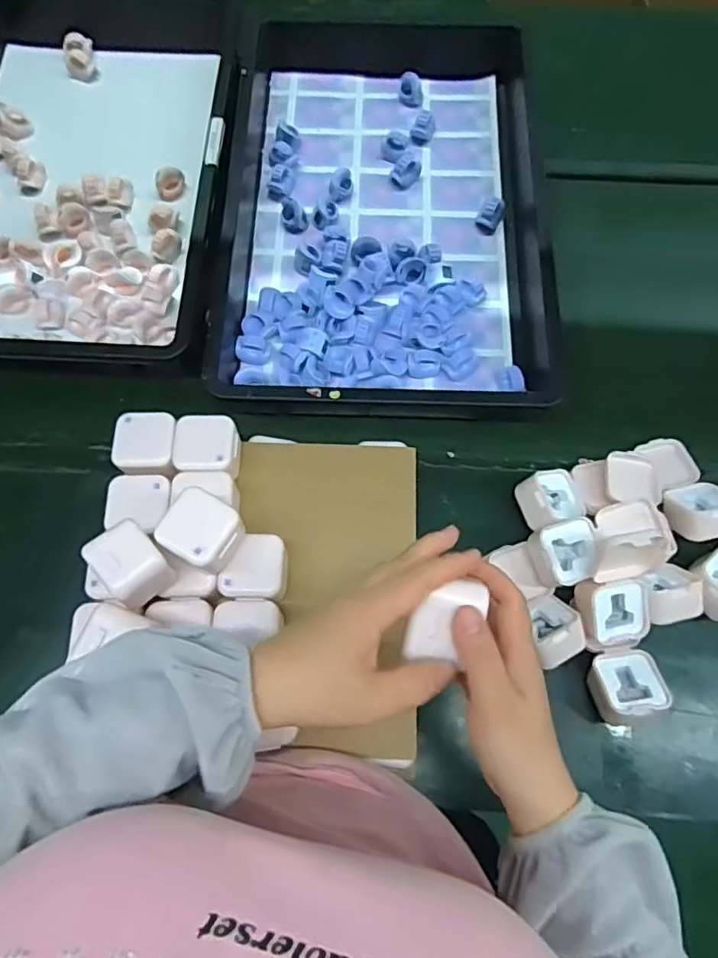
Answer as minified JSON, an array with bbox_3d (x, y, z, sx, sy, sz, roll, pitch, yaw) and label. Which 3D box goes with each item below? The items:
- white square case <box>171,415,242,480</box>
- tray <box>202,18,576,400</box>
[{"bbox_3d":[-0.140,-0.025,0.550,0.059,0.047,0.055,4,70,0],"label":"white square case"},{"bbox_3d":[0.030,-0.318,0.693,0.363,0.072,0.541,2,70,0],"label":"tray"}]

